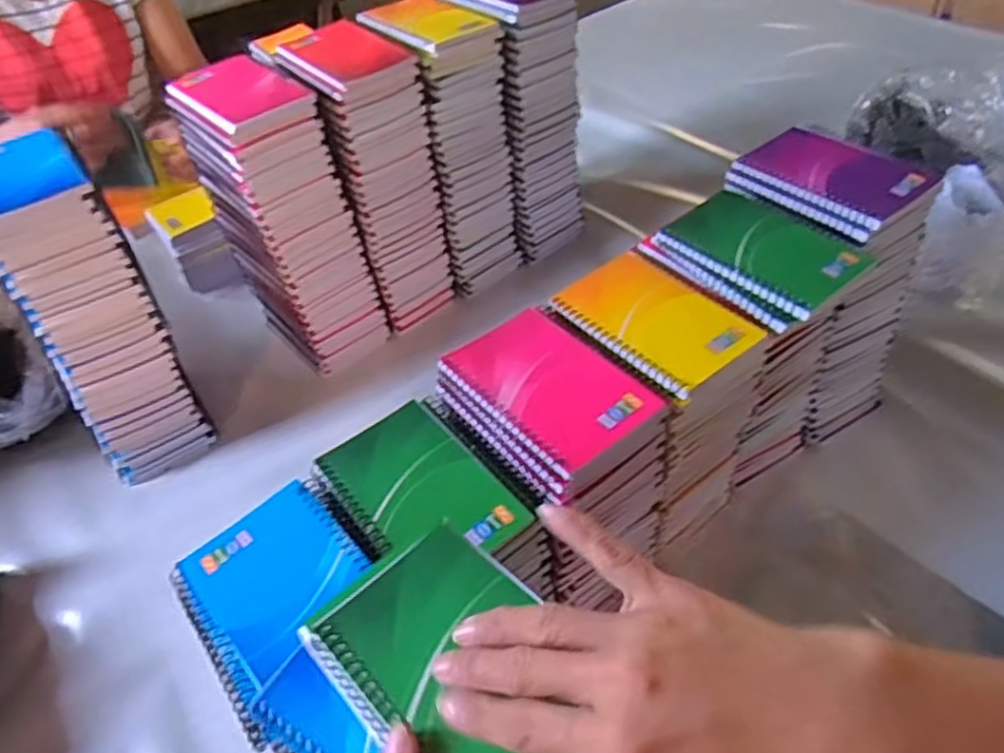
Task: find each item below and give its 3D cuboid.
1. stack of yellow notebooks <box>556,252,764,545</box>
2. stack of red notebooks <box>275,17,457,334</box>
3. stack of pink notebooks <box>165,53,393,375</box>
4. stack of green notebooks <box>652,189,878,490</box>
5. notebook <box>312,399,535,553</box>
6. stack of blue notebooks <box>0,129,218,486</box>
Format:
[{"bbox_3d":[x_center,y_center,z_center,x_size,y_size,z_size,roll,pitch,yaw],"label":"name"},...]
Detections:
[{"bbox_3d":[0.115,0.027,0.579,0.102,0.215,0.132,-34,52,-23],"label":"stack of yellow notebooks"},{"bbox_3d":[-0.131,-0.209,0.775,0.105,0.285,0.130,-25,49,-17],"label":"stack of red notebooks"},{"bbox_3d":[-0.216,-0.155,0.729,0.103,0.265,0.145,-36,53,-25],"label":"stack of pink notebooks"},{"bbox_3d":[0.197,-0.024,0.611,0.108,0.224,0.136,-32,51,-21],"label":"stack of green notebooks"},{"bbox_3d":[-0.051,0.070,0.454,0.085,0.008,0.130,-32,52,-22],"label":"notebook"},{"bbox_3d":[-0.360,-0.054,0.653,0.105,0.276,0.139,-26,50,-17],"label":"stack of blue notebooks"}]

